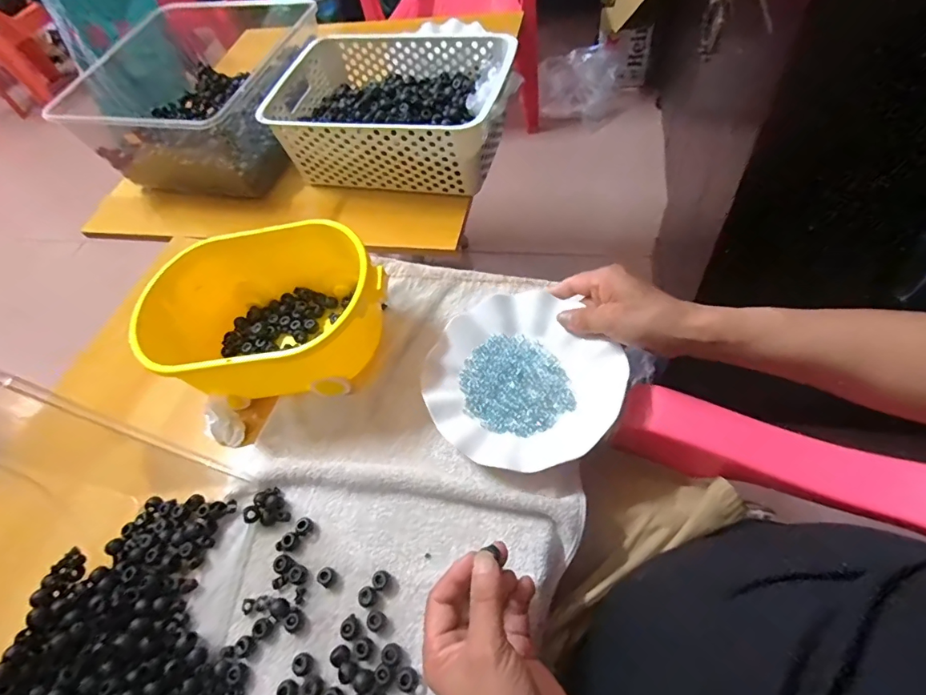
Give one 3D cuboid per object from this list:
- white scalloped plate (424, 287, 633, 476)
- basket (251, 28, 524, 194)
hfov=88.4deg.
[{"bbox_3d":[0.053,0.028,0.453,0.169,0.031,0.176,-2,56,3],"label":"white scalloped plate"},{"bbox_3d":[-0.098,-0.325,0.663,0.332,0.103,0.203,8,60,15],"label":"basket"}]

